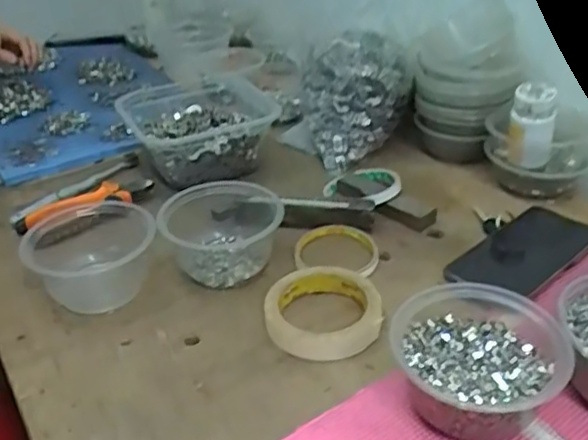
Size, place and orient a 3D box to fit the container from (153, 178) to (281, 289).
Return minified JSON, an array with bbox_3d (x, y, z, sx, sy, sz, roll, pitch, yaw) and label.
[{"bbox_3d":[-0.069,0.006,0.610,0.119,0.051,0.112,-9,33,-10],"label":"container"}]

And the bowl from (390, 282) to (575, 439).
[{"bbox_3d":[0.128,0.101,0.439,0.111,0.055,0.113,-2,33,1],"label":"bowl"}]

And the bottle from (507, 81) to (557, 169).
[{"bbox_3d":[0.252,-0.098,0.662,0.043,0.084,0.034,8,36,18],"label":"bottle"}]

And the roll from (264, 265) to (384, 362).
[{"bbox_3d":[0.024,0.075,0.537,0.097,0.019,0.096,-2,33,1],"label":"roll"}]

